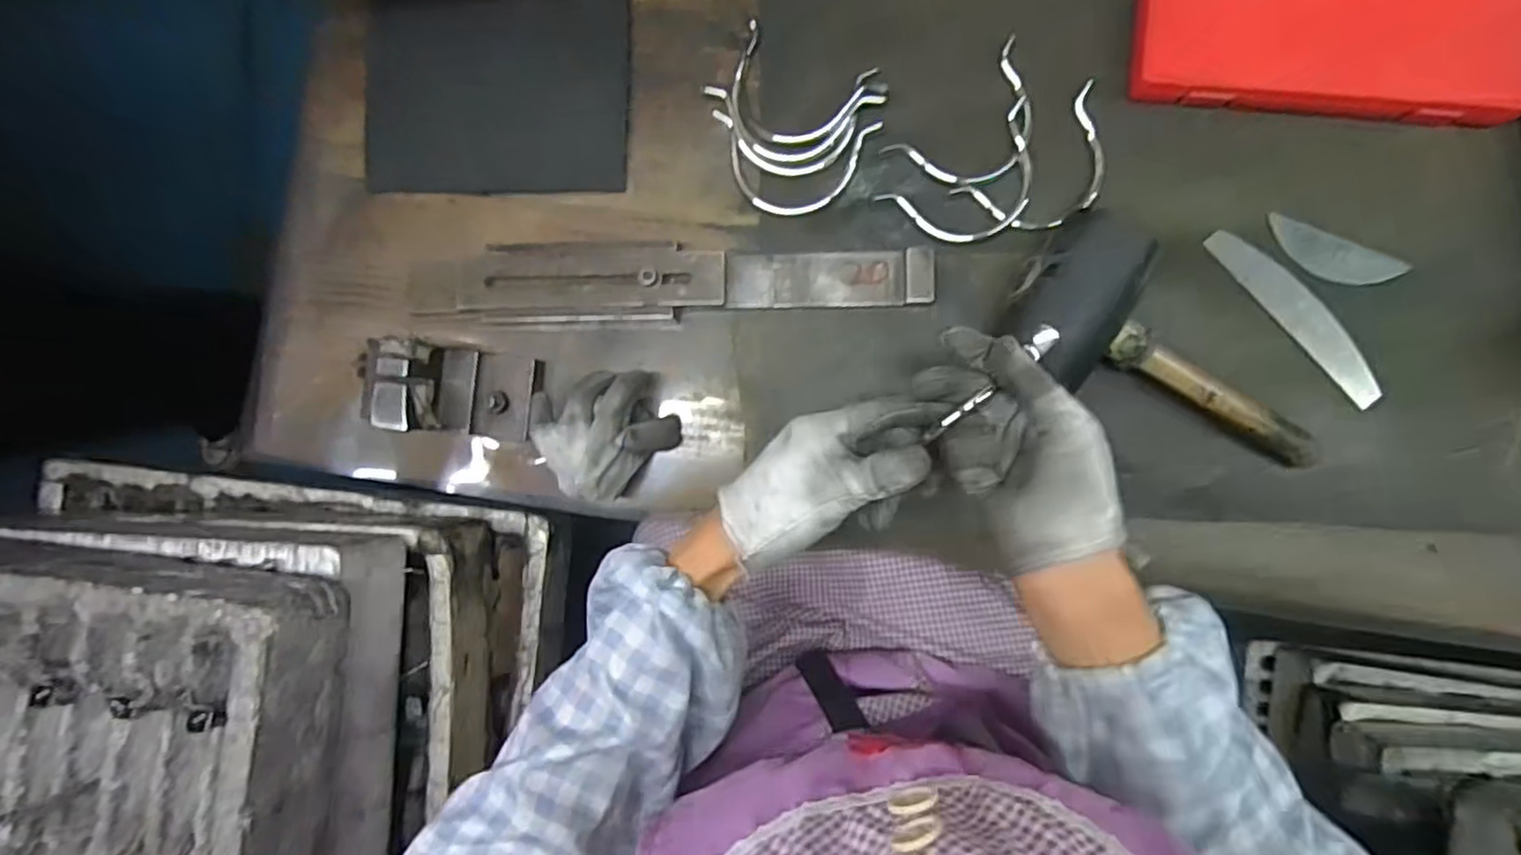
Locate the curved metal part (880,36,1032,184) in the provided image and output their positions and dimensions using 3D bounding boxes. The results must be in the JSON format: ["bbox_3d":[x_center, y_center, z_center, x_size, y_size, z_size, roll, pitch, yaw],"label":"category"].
[{"bbox_3d":[0.158,-0.215,0.501,0.118,0.008,0.069,-41,86,2],"label":"curved metal part"}]

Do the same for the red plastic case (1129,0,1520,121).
[{"bbox_3d":[0.389,-0.266,0.466,0.248,0.033,0.095,5,89,5],"label":"red plastic case"}]

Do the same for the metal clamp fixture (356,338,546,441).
[{"bbox_3d":[-0.217,-0.026,0.494,0.091,0.080,0.060,8,89,5],"label":"metal clamp fixture"}]

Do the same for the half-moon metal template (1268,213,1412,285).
[{"bbox_3d":[0.406,-0.121,0.490,0.096,0.007,0.028,23,90,5],"label":"half-moon metal template"}]

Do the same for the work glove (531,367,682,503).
[{"bbox_3d":[-0.109,0.005,0.496,0.088,0.058,0.083,0,88,5],"label":"work glove"}]

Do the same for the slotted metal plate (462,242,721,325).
[{"bbox_3d":[-0.128,-0.107,0.512,0.199,0.010,0.057,1,91,6],"label":"slotted metal plate"}]

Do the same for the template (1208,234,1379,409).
[{"bbox_3d":[0.383,-0.083,0.490,0.034,0.007,0.155,-39,85,-5],"label":"template"}]

